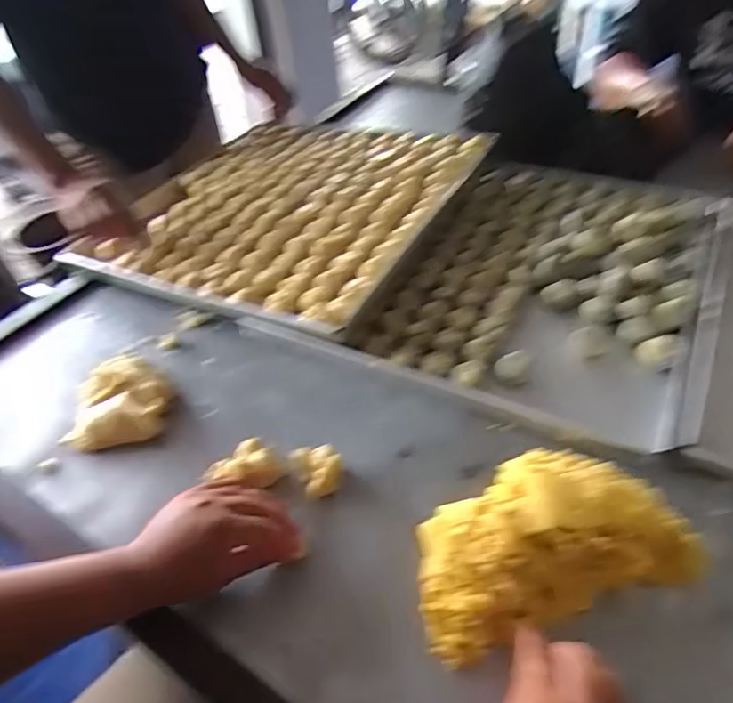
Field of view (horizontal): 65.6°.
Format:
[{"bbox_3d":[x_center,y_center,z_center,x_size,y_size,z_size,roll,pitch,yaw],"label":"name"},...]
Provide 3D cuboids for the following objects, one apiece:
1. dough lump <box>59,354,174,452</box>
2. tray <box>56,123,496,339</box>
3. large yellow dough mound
[{"bbox_3d":[-0.284,0.055,0.659,0.110,0.035,0.114,-5,44,1],"label":"dough lump"},{"bbox_3d":[-0.119,-0.236,0.895,0.482,0.049,0.495,19,50,24],"label":"tray"},{"bbox_3d":[0.148,0.149,0.483,0.228,0.069,0.135,-15,45,-8],"label":"large yellow dough mound"}]

